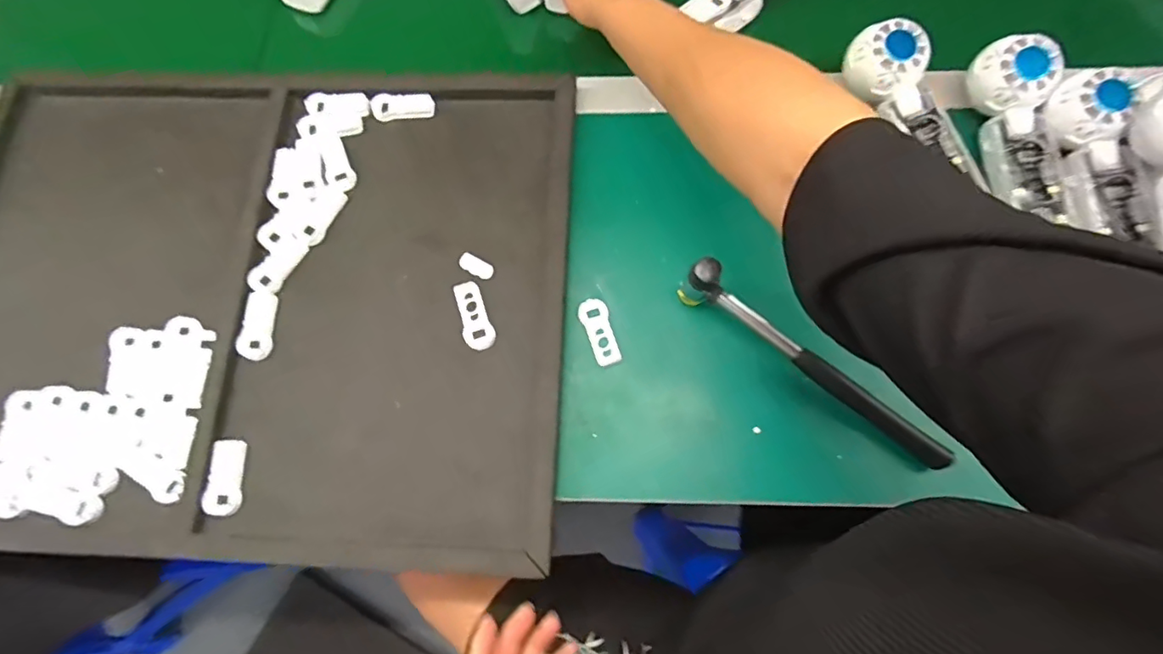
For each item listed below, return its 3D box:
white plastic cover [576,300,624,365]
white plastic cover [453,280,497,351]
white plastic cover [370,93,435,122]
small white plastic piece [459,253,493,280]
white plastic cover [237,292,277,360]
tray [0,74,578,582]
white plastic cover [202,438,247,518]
[{"bbox_3d":[0.016,0.004,0.473,0.024,0.005,0.058,-18,75,-5],"label":"white plastic cover"},{"bbox_3d":[-0.091,-0.010,0.468,0.025,0.004,0.061,-23,75,-6],"label":"white plastic cover"},{"bbox_3d":[-0.167,-0.207,0.525,0.059,0.004,0.024,0,74,1],"label":"white plastic cover"},{"bbox_3d":[-0.091,-0.052,0.481,0.033,0.004,0.015,29,76,8],"label":"small white plastic piece"},{"bbox_3d":[-0.275,-0.001,0.476,0.024,0.008,0.057,-3,74,-1],"label":"white plastic cover"},{"bbox_3d":[-0.275,-0.030,0.479,0.539,0.024,0.420,3,74,1],"label":"tray"},{"bbox_3d":[-0.280,0.118,0.442,0.024,0.009,0.058,1,74,1],"label":"white plastic cover"}]

